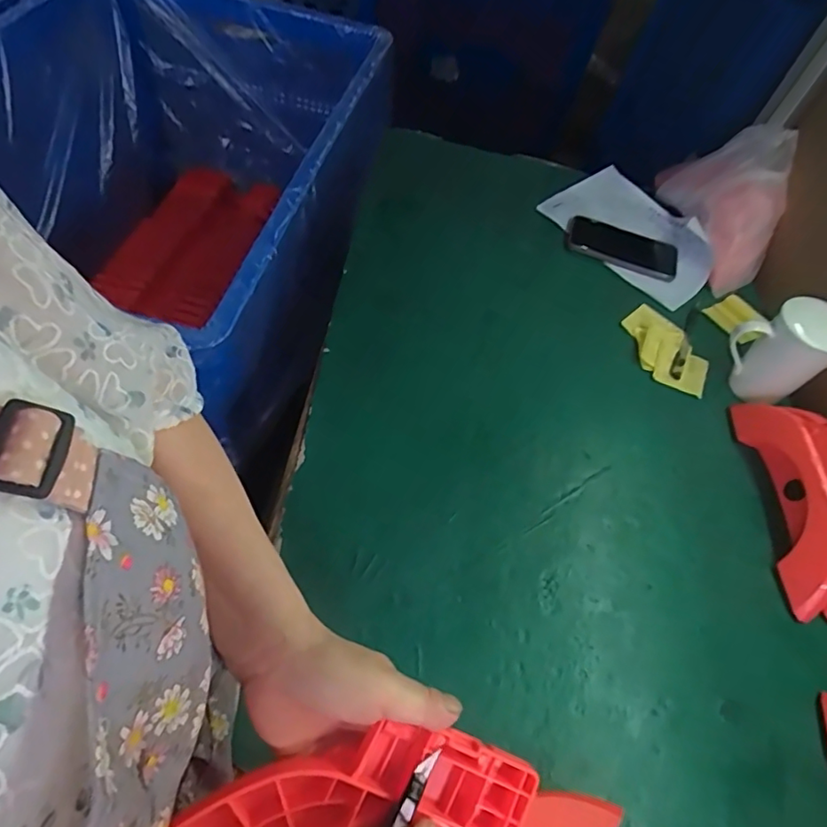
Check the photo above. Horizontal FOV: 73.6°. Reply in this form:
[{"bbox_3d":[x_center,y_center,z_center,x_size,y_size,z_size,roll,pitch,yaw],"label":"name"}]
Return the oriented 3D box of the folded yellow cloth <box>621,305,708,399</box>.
[{"bbox_3d":[0.318,-0.084,0.701,0.080,0.017,0.138,-10,59,-17],"label":"folded yellow cloth"}]

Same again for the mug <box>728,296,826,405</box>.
[{"bbox_3d":[0.414,-0.062,0.628,0.089,0.126,0.082,-15,60,-16],"label":"mug"}]

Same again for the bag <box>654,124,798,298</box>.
[{"bbox_3d":[0.423,-0.294,0.755,0.076,0.165,0.227,-7,58,-15],"label":"bag"}]

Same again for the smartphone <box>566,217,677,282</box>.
[{"bbox_3d":[0.301,-0.240,0.802,0.159,0.016,0.065,25,73,8],"label":"smartphone"}]

